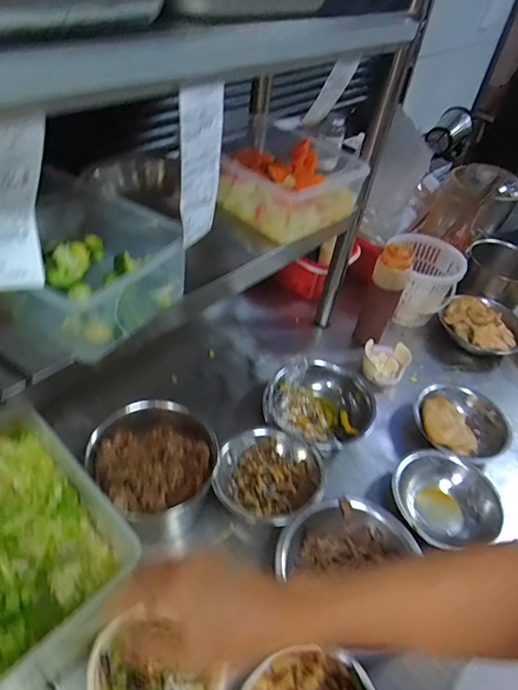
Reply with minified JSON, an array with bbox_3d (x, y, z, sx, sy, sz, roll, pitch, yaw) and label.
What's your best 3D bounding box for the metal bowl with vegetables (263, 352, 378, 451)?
[{"bbox_3d":[0.109,0.105,0.809,0.175,0.081,0.181,4,44,-4],"label":"metal bowl with vegetables"}]

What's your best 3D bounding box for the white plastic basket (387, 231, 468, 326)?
[{"bbox_3d":[0.379,-0.151,1.054,0.146,0.161,0.169,4,44,-4],"label":"white plastic basket"}]

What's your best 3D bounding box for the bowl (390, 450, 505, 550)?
[{"bbox_3d":[0.290,0.242,0.709,0.164,0.081,0.150,4,44,-4],"label":"bowl"}]

